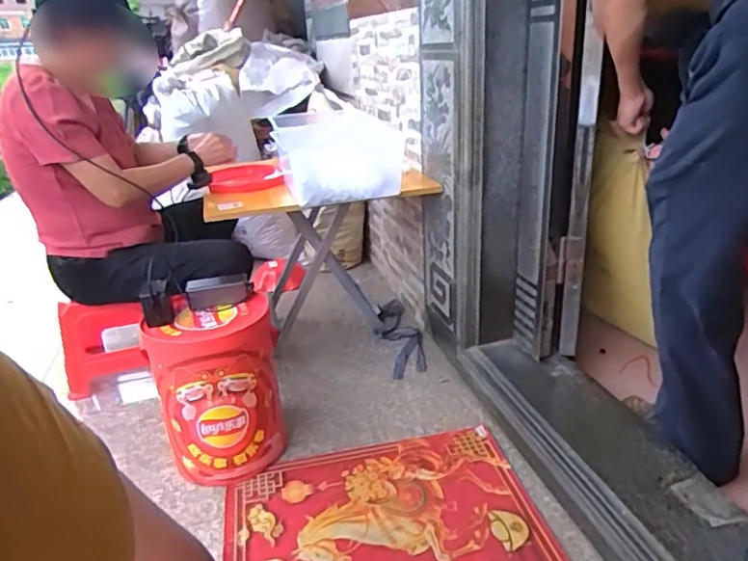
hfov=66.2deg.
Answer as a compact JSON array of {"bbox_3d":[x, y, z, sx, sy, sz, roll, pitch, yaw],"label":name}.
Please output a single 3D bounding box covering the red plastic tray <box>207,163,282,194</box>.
[{"bbox_3d":[-0.371,-0.296,1.650,0.210,0.044,0.230,-8,24,-10],"label":"red plastic tray"}]

